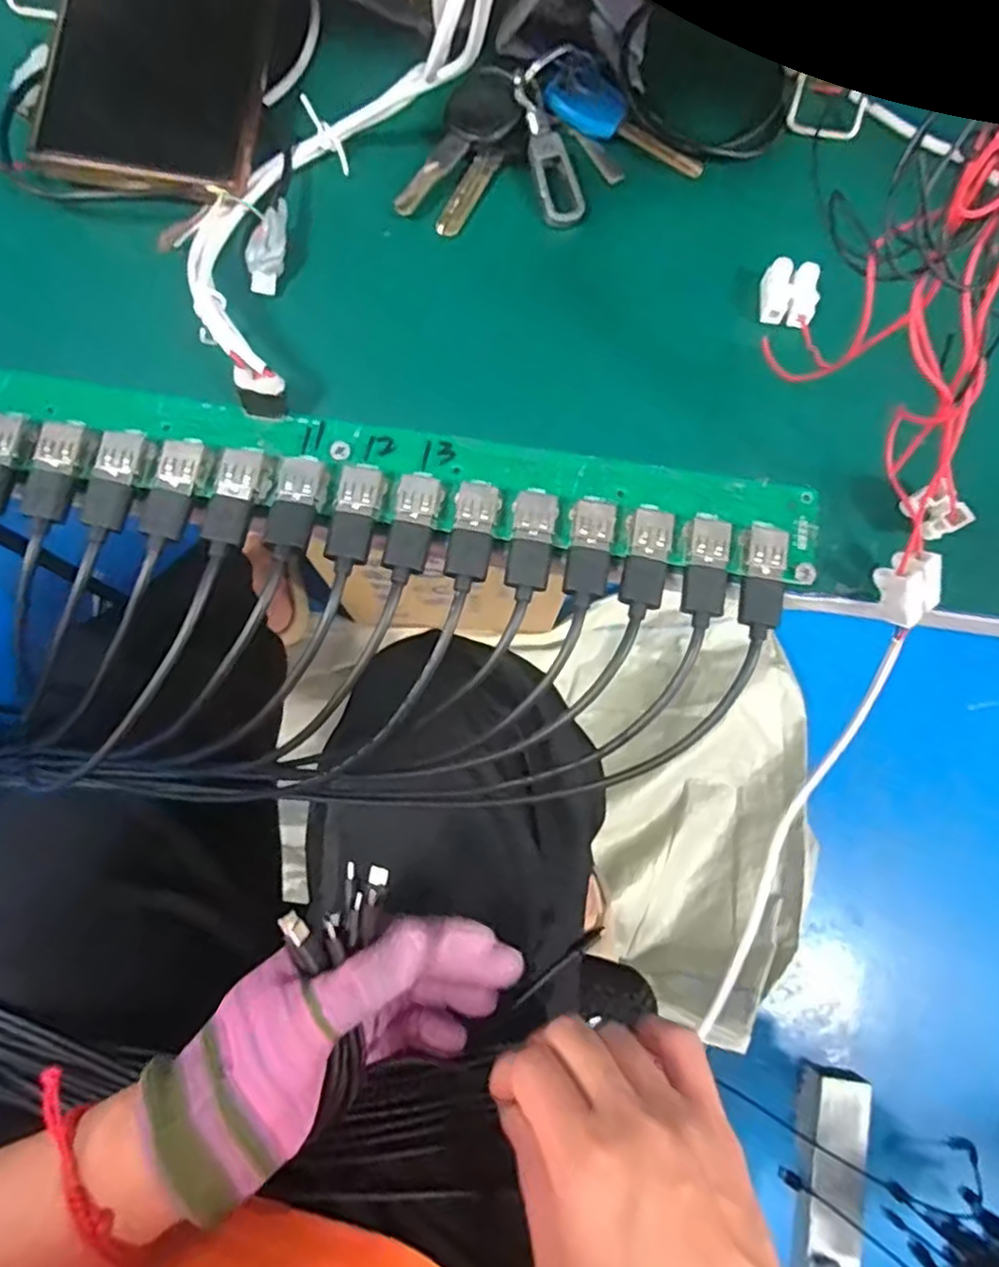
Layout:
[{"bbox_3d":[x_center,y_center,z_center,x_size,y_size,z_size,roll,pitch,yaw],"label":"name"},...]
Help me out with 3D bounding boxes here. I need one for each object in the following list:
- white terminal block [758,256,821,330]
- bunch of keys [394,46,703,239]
[{"bbox_3d":[0.109,-0.127,0.260,0.020,0.014,0.021,15,77,0],"label":"white terminal block"},{"bbox_3d":[0.017,-0.189,0.265,0.114,0.022,0.056,-17,79,-6],"label":"bunch of keys"}]

